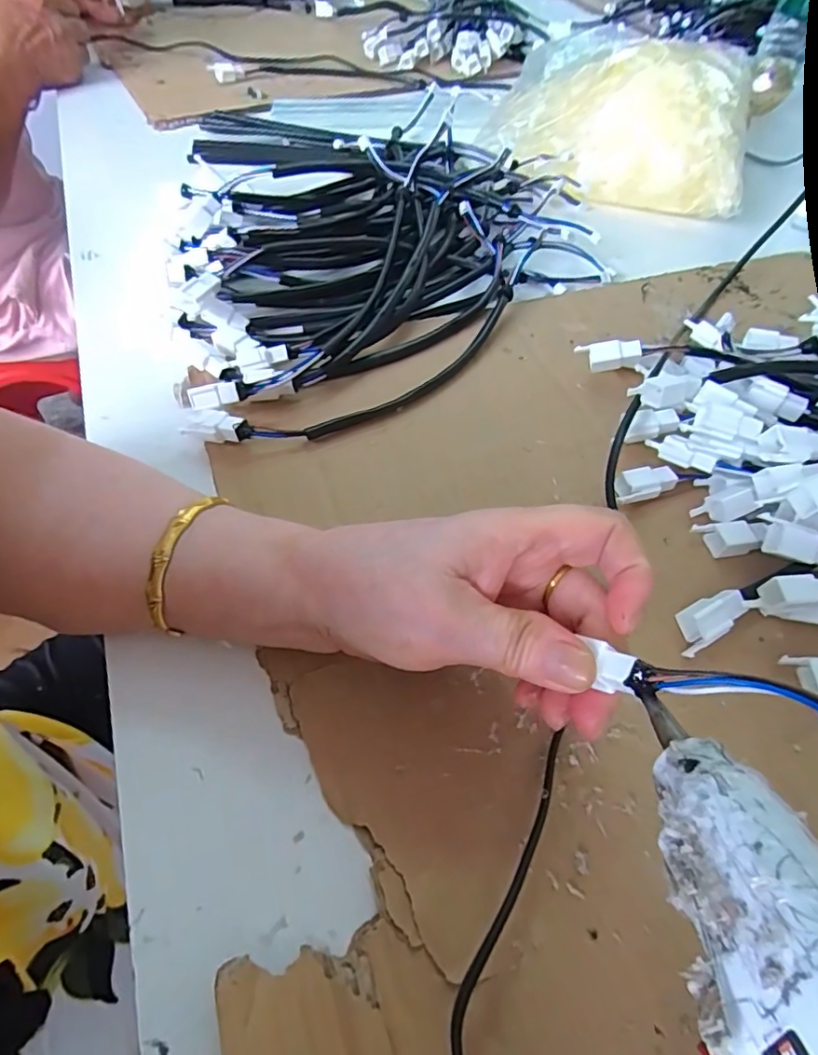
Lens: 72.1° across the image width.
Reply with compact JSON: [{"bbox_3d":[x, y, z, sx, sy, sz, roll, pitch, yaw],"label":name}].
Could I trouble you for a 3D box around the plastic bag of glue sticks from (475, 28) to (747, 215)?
[{"bbox_3d":[0.198,-0.384,0.526,0.223,0.091,0.153,14,54,7],"label":"plastic bag of glue sticks"}]

